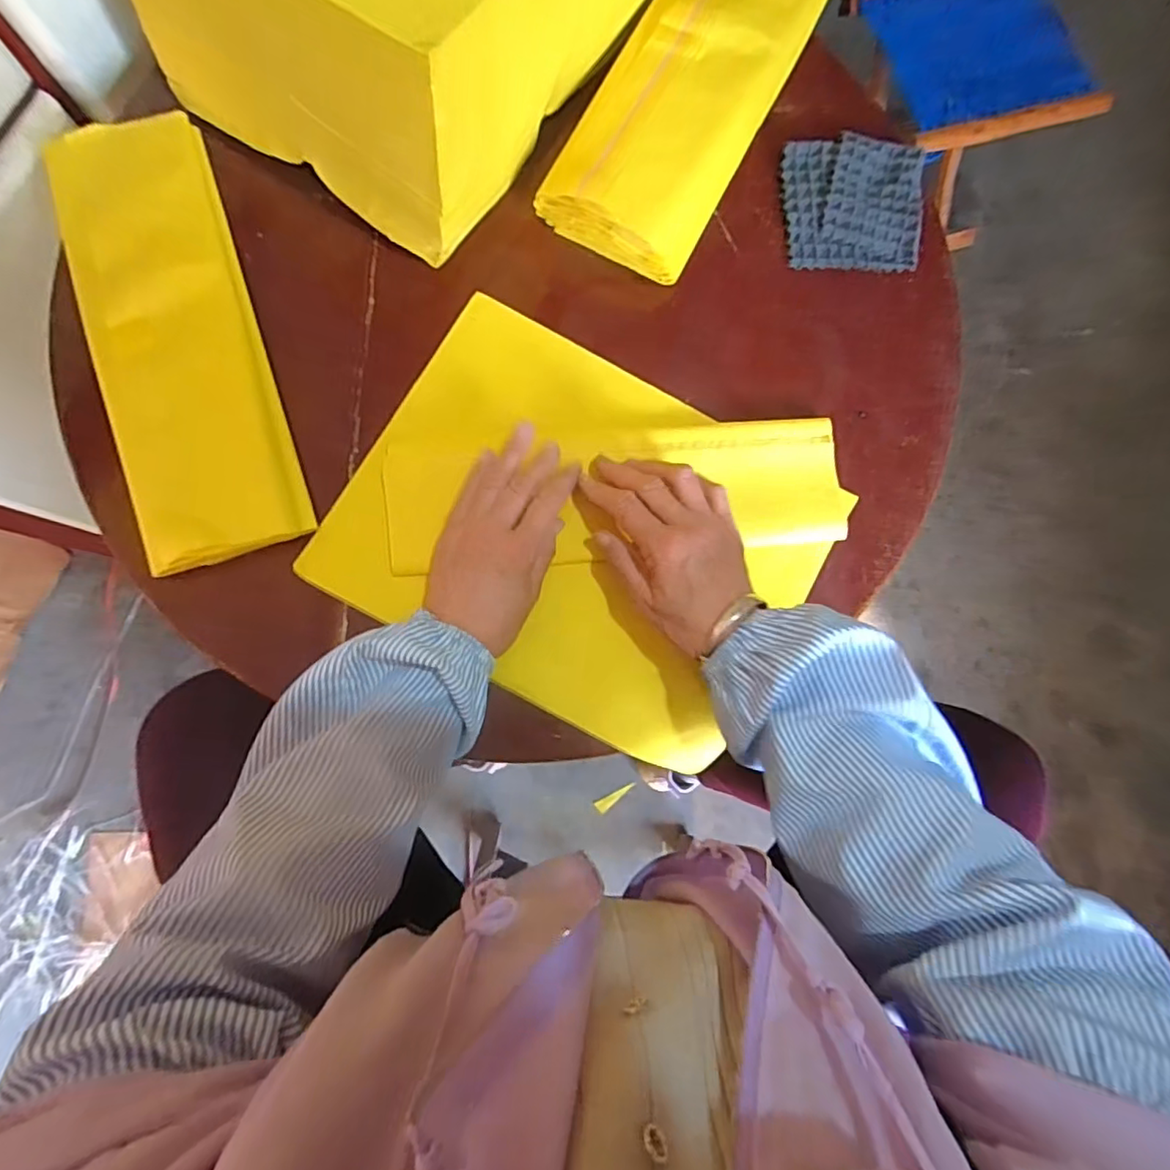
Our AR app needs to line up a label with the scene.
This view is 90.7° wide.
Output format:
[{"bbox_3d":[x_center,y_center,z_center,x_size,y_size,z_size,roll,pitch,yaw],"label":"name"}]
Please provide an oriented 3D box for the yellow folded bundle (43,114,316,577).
[{"bbox_3d":[-0.310,-0.185,0.432,0.118,0.031,0.343,-19,85,-8],"label":"yellow folded bundle"}]

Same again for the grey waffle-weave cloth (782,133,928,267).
[{"bbox_3d":[0.236,-0.338,0.508,0.117,0.020,0.116,1,82,-6],"label":"grey waffle-weave cloth"}]

